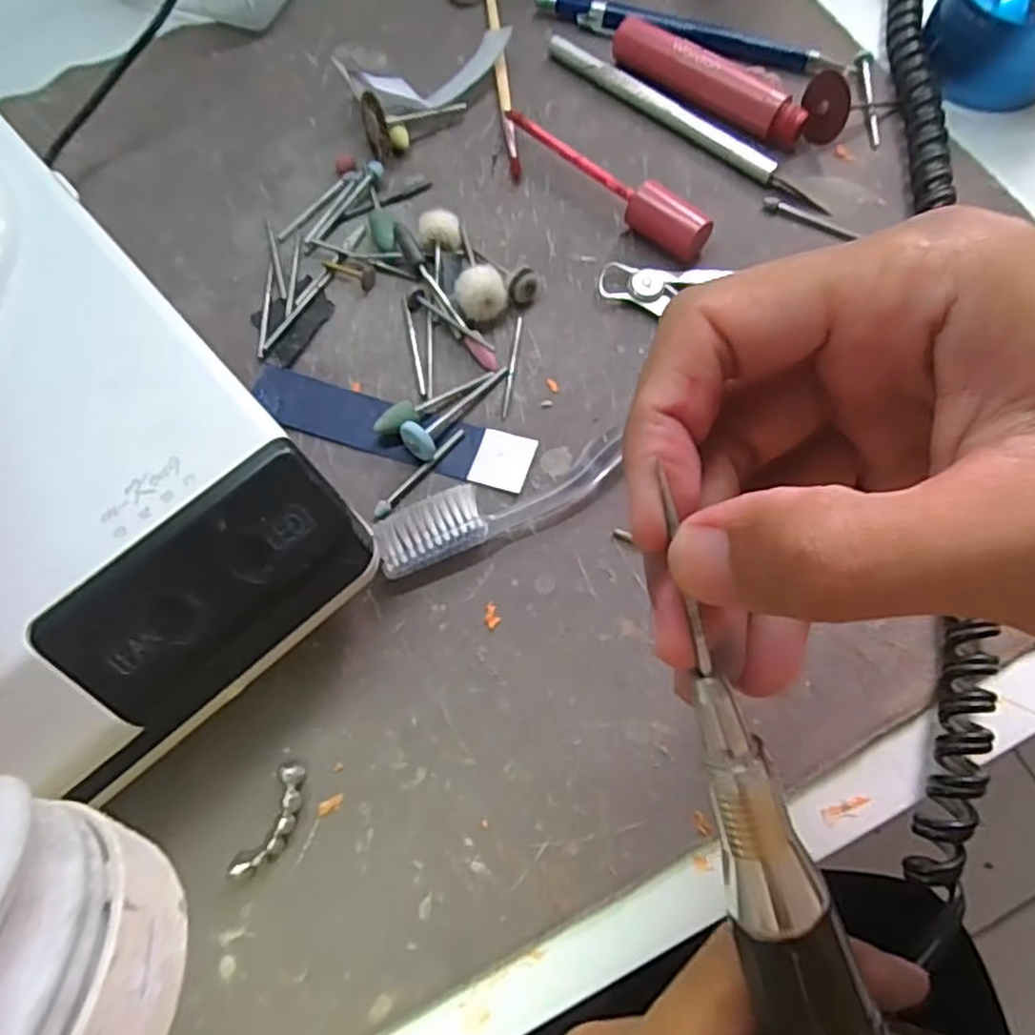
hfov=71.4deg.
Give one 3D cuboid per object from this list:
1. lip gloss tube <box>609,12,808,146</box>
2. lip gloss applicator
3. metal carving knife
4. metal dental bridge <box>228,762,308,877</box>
[{"bbox_3d":[0.078,-0.179,0.297,0.087,0.018,0.015,37,74,14],"label":"lip gloss tube"},{"bbox_3d":[0.034,-0.130,0.280,0.016,0.018,0.098,-43,74,-13],"label":"lip gloss applicator"},{"bbox_3d":[0.067,-0.163,0.296,0.134,0.009,0.009,39,75,15],"label":"metal carving knife"},{"bbox_3d":[-0.070,0.087,0.207,0.010,0.008,0.032,22,72,9],"label":"metal dental bridge"}]

